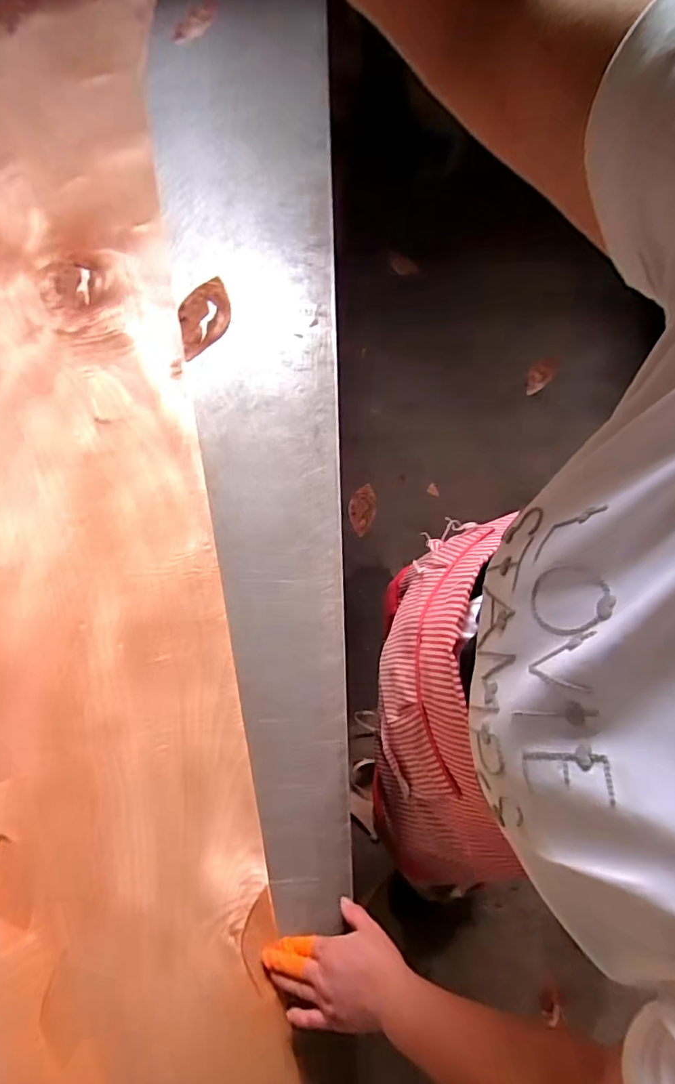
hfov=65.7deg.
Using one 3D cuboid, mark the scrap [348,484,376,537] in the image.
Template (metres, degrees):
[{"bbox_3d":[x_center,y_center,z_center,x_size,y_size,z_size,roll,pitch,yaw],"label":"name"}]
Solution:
[{"bbox_3d":[0.075,-0.100,1.580,0.080,0.020,0.153,9,70,6],"label":"scrap"}]

